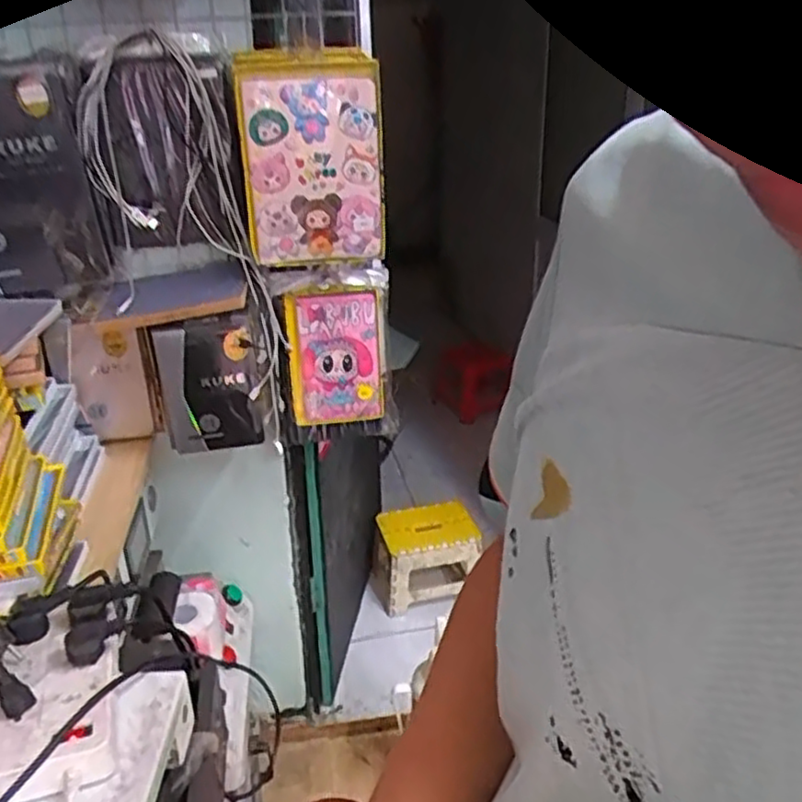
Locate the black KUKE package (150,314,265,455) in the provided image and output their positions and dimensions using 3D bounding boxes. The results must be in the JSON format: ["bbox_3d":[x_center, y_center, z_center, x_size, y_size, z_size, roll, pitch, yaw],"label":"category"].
[{"bbox_3d":[-0.295,-0.025,1.147,0.155,0.217,0.032,-10,27,-19],"label":"black KUKE package"}]

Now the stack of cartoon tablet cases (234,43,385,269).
[{"bbox_3d":[-0.125,-0.339,1.032,0.195,0.279,0.049,-4,25,-7],"label":"stack of cartoon tablet cases"}]

